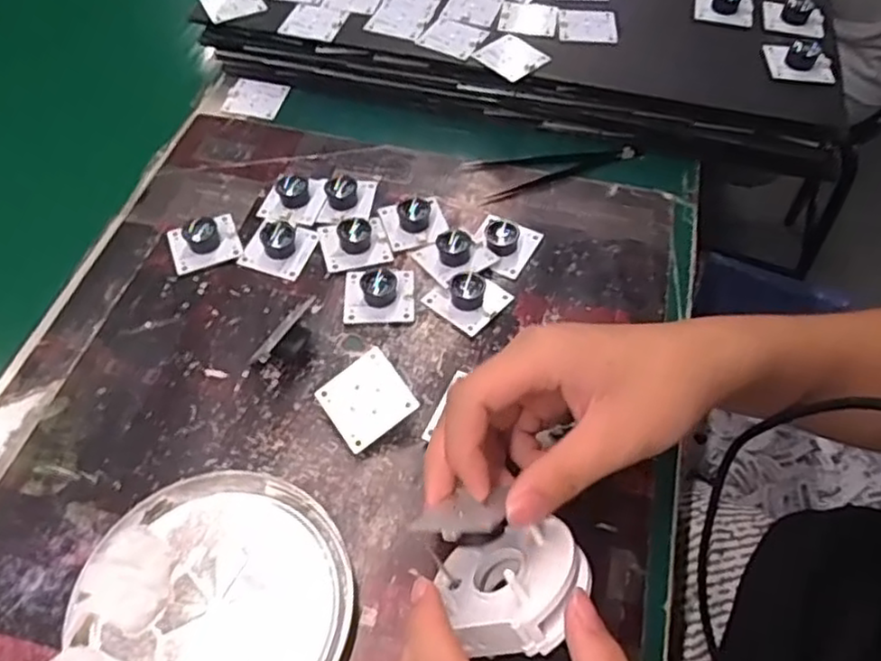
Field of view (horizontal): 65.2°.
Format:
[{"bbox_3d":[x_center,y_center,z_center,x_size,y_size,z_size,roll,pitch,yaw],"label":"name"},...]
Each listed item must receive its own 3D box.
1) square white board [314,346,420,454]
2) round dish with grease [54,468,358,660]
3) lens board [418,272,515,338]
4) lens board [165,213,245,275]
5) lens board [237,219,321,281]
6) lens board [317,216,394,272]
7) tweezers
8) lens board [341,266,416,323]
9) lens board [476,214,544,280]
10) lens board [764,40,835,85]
[{"bbox_3d":[-0.041,0.038,0.378,0.044,0.004,0.042,-37,75,1],"label":"square white board"},{"bbox_3d":[-0.108,0.127,0.325,0.126,0.021,0.125,1,57,-2],"label":"round dish with grease"},{"bbox_3d":[0.019,-0.023,0.433,0.042,0.013,0.042,39,63,20],"label":"lens board"},{"bbox_3d":[-0.157,-0.062,0.455,0.043,0.018,0.040,-18,59,-14],"label":"lens board"},{"bbox_3d":[-0.107,-0.059,0.454,0.041,0.017,0.042,17,58,8],"label":"lens board"},{"bbox_3d":[-0.057,-0.062,0.456,0.043,0.018,0.040,-14,59,-11],"label":"lens board"},{"bbox_3d":[0.083,-0.124,0.510,0.126,0.005,0.040,-18,59,-14],"label":"tweezers"},{"bbox_3d":[-0.039,-0.027,0.433,0.044,0.016,0.044,0,57,-3],"label":"lens board"},{"bbox_3d":[0.043,-0.059,0.459,0.037,0.013,0.043,26,60,14],"label":"lens board"},{"bbox_3d":[0.267,-0.201,0.508,0.044,0.015,0.038,6,55,3],"label":"lens board"}]

